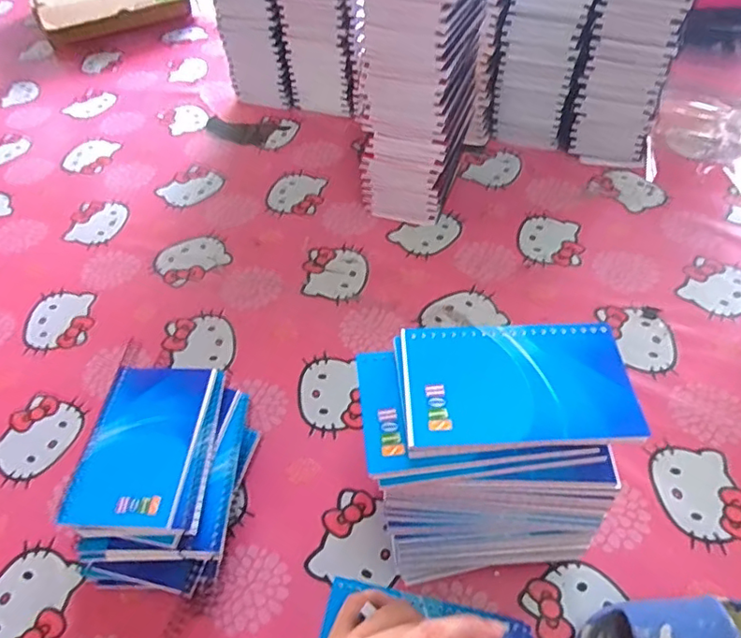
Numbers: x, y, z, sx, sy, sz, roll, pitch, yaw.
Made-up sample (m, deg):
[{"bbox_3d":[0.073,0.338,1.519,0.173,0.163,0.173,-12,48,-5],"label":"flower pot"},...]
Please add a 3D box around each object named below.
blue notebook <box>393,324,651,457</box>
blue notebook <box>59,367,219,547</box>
[{"bbox_3d":[0.085,0.037,0.336,0.133,0.006,0.081,-3,51,1],"label":"blue notebook"},{"bbox_3d":[-0.174,0.098,0.431,0.094,0.018,0.133,1,51,3],"label":"blue notebook"}]

